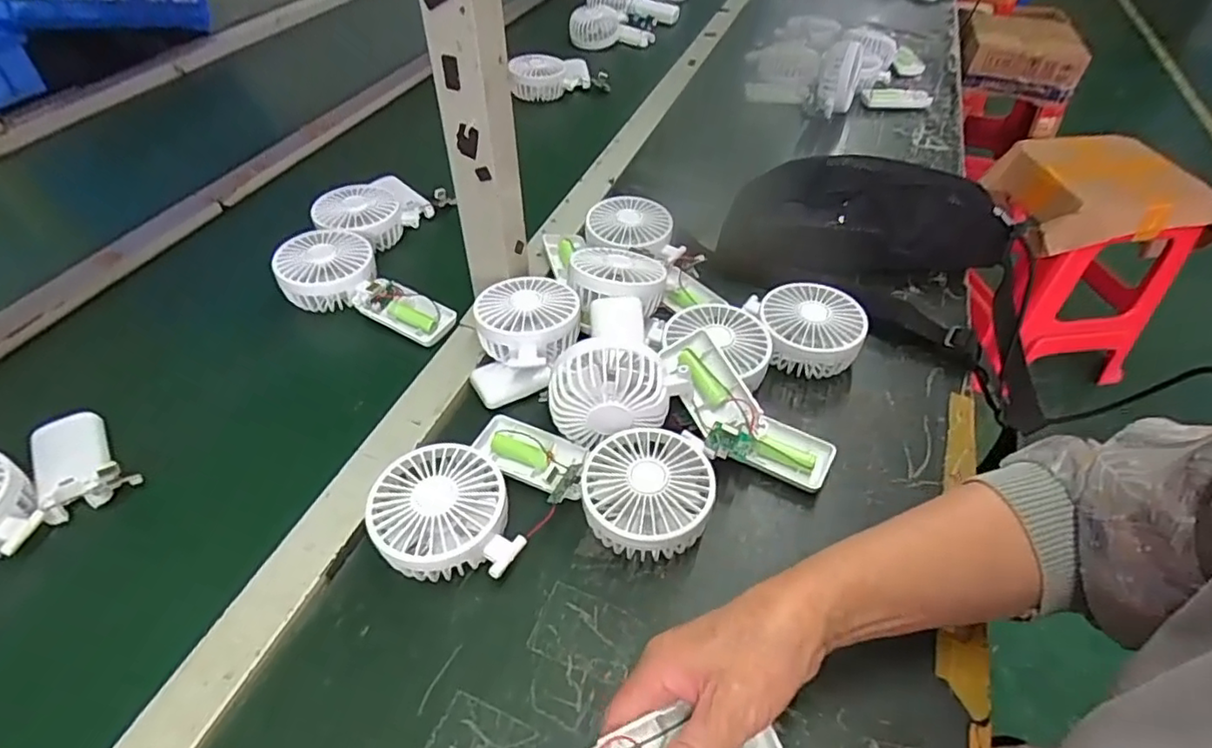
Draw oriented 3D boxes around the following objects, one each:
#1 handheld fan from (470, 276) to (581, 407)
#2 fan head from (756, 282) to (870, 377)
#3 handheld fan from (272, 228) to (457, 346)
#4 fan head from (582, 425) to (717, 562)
[{"bbox_3d":[-0.067,-0.034,0.513,0.086,0.053,0.102,-4,47,-5],"label":"handheld fan"},{"bbox_3d":[0.174,-0.036,0.527,0.081,0.047,0.080,11,47,9],"label":"fan head"},{"bbox_3d":[-0.223,-0.080,0.579,0.176,0.034,0.084,26,50,6],"label":"handheld fan"},{"bbox_3d":[0.029,0.083,0.418,0.087,0.046,0.096,3,46,1],"label":"fan head"}]

